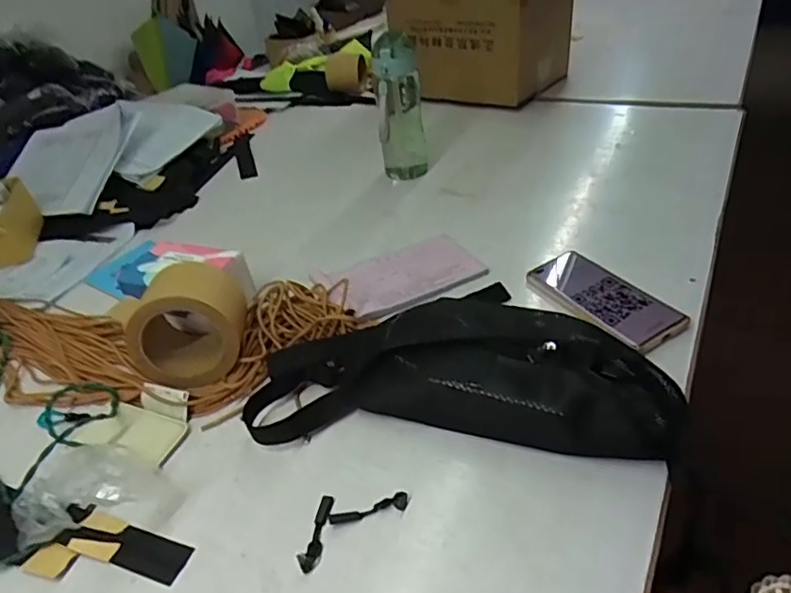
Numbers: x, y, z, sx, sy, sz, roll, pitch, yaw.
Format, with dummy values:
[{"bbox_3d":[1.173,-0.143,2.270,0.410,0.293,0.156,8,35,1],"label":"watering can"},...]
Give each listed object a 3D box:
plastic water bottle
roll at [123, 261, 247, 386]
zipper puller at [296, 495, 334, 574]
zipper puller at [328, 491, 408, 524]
[{"bbox_3d":[0.008,-0.291,0.889,0.070,0.217,0.078,-3,36,7],"label":"plastic water bottle"},{"bbox_3d":[-0.207,0.026,0.570,0.109,0.110,0.089,-12,36,-6],"label":"roll"},{"bbox_3d":[-0.060,0.181,0.436,0.013,0.008,0.061,4,37,15],"label":"zipper puller"},{"bbox_3d":[-0.021,0.169,0.447,0.063,0.007,0.012,-12,36,-6],"label":"zipper puller"}]

